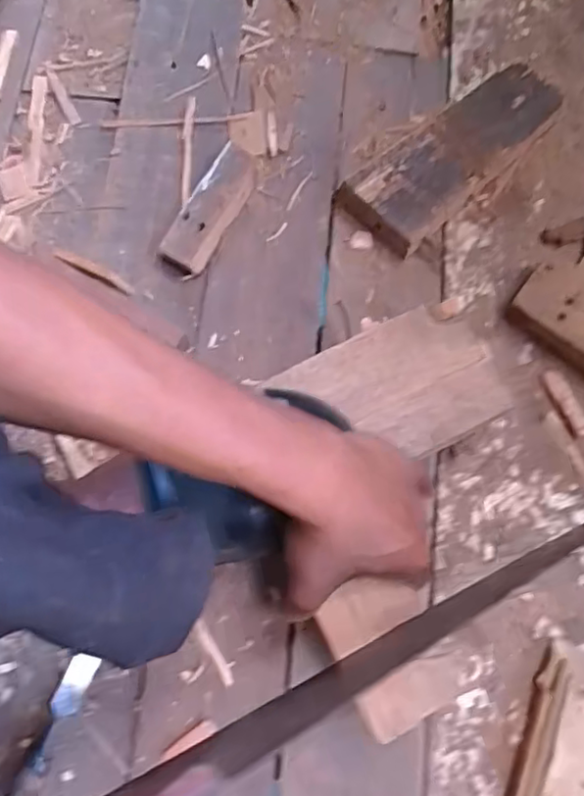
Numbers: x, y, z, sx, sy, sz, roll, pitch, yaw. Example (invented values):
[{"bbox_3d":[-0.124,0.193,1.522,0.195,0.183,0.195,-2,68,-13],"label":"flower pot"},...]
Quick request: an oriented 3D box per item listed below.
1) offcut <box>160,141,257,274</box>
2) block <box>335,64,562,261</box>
[{"bbox_3d":[-0.072,-0.170,0.577,0.038,0.027,0.124,27,75,7],"label":"offcut"},{"bbox_3d":[0.150,-0.222,0.591,0.225,0.035,0.083,-39,78,-11],"label":"block"}]

